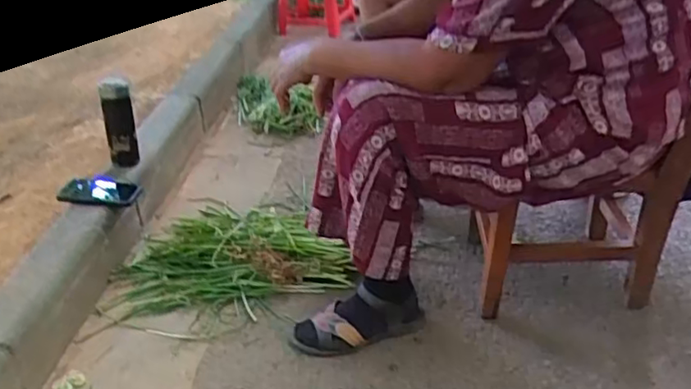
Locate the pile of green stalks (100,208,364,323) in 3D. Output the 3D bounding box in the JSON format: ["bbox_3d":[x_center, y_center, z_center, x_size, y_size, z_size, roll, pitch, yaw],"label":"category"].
[{"bbox_3d":[-0.246,0.094,1.391,0.477,0.069,0.384,-8,30,-6],"label":"pile of green stalks"}]

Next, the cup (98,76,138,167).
[{"bbox_3d":[-0.496,-0.160,1.407,0.067,0.207,0.078,-15,32,-19],"label":"cup"}]

